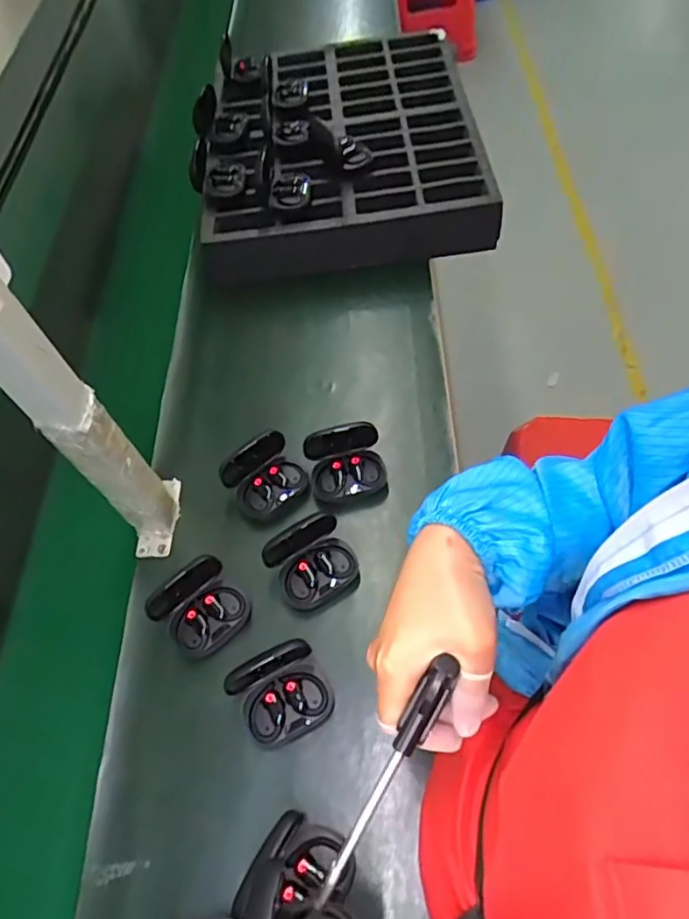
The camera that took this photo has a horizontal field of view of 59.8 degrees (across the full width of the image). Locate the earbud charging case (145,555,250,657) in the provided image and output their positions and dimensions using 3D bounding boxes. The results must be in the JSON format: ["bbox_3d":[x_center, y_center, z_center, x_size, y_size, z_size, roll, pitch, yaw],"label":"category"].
[{"bbox_3d":[-0.149,0.154,0.624,0.086,0.069,0.077,-40,60,-18],"label":"earbud charging case"}]

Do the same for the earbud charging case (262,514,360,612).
[{"bbox_3d":[-0.032,0.114,0.639,0.089,0.071,0.074,-27,57,-10],"label":"earbud charging case"}]

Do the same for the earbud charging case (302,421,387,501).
[{"bbox_3d":[0.003,0.008,0.700,0.089,0.070,0.068,-13,56,-1],"label":"earbud charging case"}]

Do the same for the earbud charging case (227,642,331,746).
[{"bbox_3d":[-0.060,0.227,0.576,0.087,0.065,0.073,-26,57,-10],"label":"earbud charging case"}]

